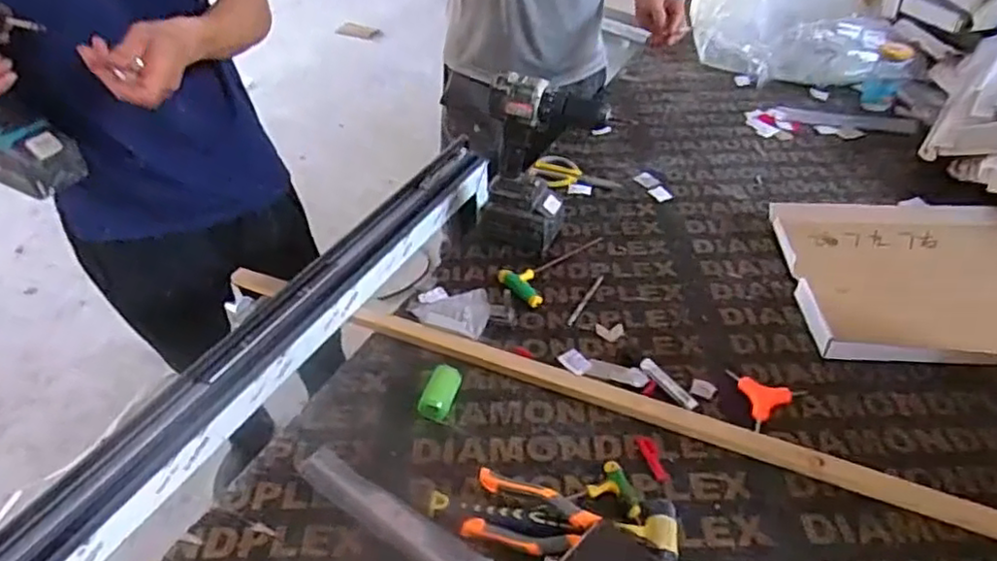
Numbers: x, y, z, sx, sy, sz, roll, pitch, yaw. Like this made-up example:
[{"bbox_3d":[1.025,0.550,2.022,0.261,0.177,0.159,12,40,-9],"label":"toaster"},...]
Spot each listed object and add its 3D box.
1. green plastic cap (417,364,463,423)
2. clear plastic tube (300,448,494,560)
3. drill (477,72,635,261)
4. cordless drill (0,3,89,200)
[{"bbox_3d":[-0.069,0.139,0.803,0.038,0.026,0.072,11,42,12],"label":"green plastic cap"},{"bbox_3d":[-0.110,0.247,0.675,0.249,0.020,0.037,26,47,26],"label":"clear plastic tube"},{"bbox_3d":[0.058,-0.159,0.959,0.173,0.260,0.072,10,42,10],"label":"drill"},{"bbox_3d":[-0.600,-0.228,0.789,0.168,0.252,0.083,24,48,25],"label":"cordless drill"}]

